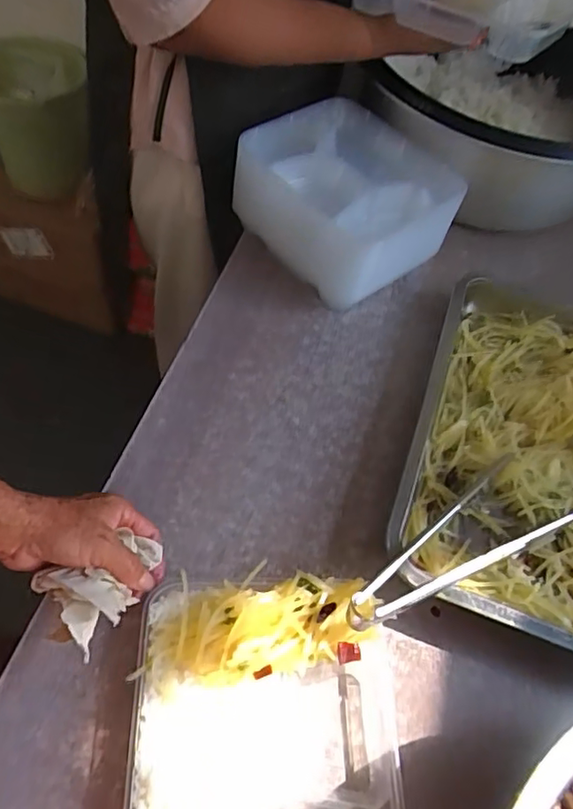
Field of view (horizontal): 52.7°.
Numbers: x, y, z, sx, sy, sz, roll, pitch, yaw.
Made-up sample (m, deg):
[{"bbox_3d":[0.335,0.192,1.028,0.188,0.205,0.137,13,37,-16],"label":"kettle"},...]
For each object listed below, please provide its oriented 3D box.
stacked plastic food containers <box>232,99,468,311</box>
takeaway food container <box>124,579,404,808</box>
[{"bbox_3d":[0.066,-0.217,0.649,0.190,0.126,0.200,-37,68,-26],"label":"stacked plastic food containers"},{"bbox_3d":[-0.011,0.227,0.396,0.182,0.040,0.204,-1,56,-3],"label":"takeaway food container"}]

